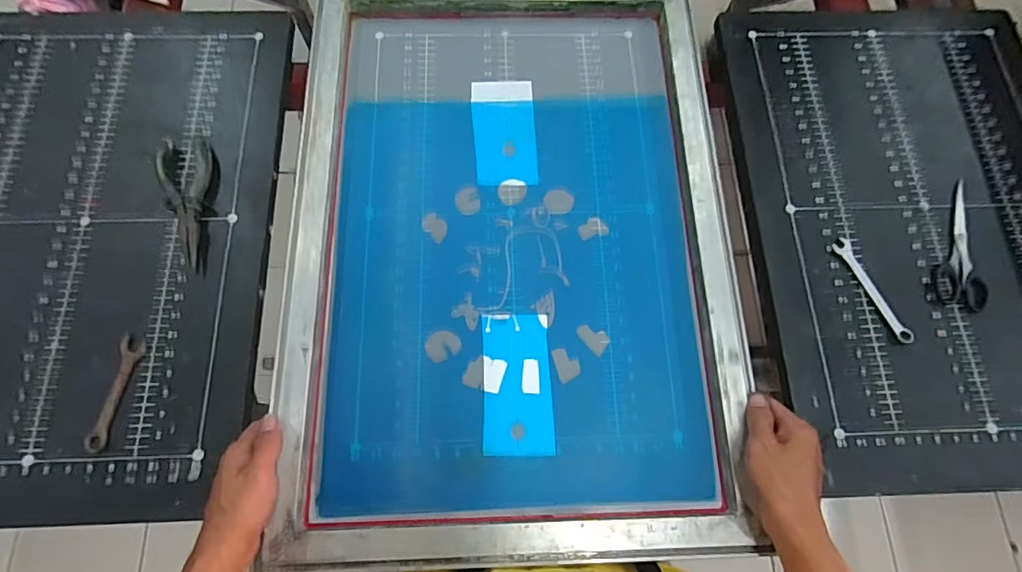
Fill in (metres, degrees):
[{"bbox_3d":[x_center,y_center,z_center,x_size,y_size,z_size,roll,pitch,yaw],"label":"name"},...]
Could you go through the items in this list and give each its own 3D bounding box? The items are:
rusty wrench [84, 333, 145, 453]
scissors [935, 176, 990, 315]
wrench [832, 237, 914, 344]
[{"bbox_3d":[-0.387,0.105,0.491,0.021,0.007,0.110,9,72,1],"label":"rusty wrench"},{"bbox_3d":[0.503,-0.050,0.563,0.048,0.011,0.155,14,72,3],"label":"scissors"},{"bbox_3d":[0.395,0.004,0.548,0.025,0.010,0.124,-23,74,-9],"label":"wrench"}]

